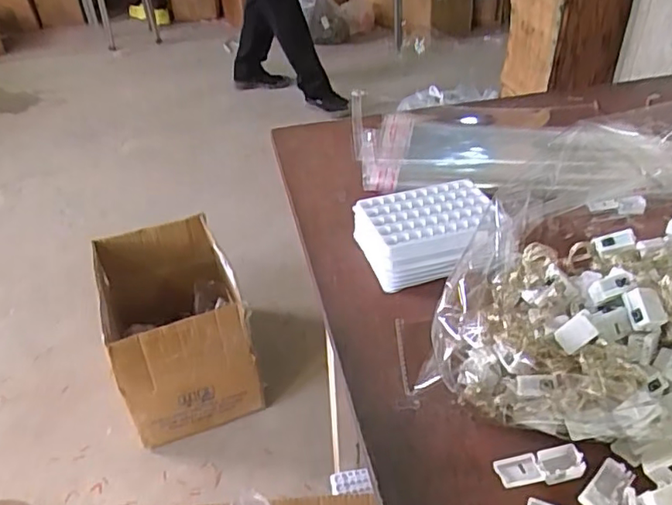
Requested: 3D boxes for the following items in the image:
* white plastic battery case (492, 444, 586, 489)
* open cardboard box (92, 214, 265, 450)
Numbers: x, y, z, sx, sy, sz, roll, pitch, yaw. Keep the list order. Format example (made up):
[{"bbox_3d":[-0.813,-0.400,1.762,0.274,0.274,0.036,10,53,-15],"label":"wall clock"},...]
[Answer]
[{"bbox_3d":[0.131,0.138,0.367,0.055,0.014,0.021,-7,38,-4],"label":"white plastic battery case"},{"bbox_3d":[-0.367,0.144,1.299,0.262,0.287,0.440,-17,40,-16],"label":"open cardboard box"}]

